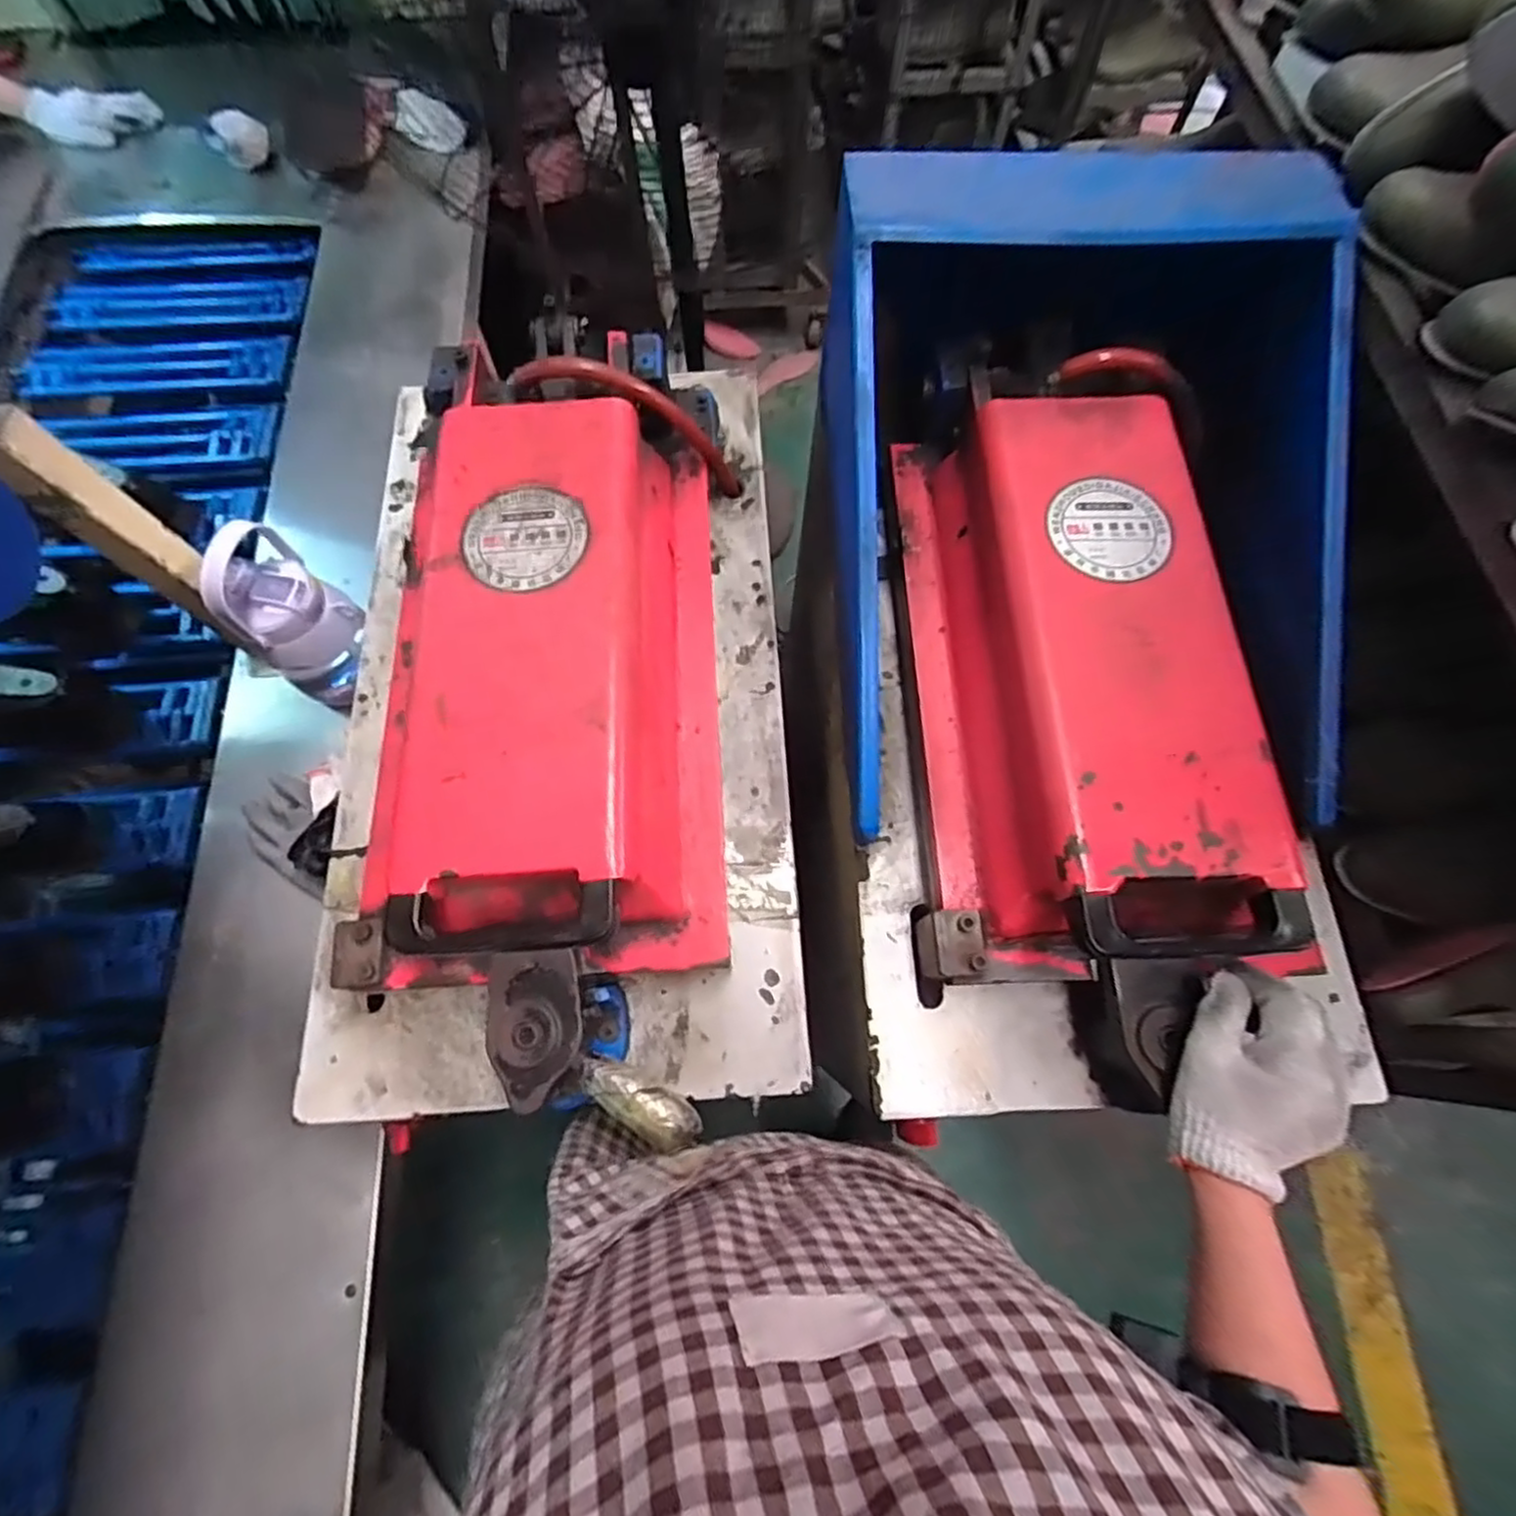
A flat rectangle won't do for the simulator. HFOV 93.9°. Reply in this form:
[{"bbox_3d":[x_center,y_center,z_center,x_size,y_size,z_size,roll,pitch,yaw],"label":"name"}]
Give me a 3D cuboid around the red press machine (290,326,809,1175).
[{"bbox_3d":[-0.138,-0.072,0.593,0.351,0.144,0.681,2,72,-2],"label":"red press machine"}]

